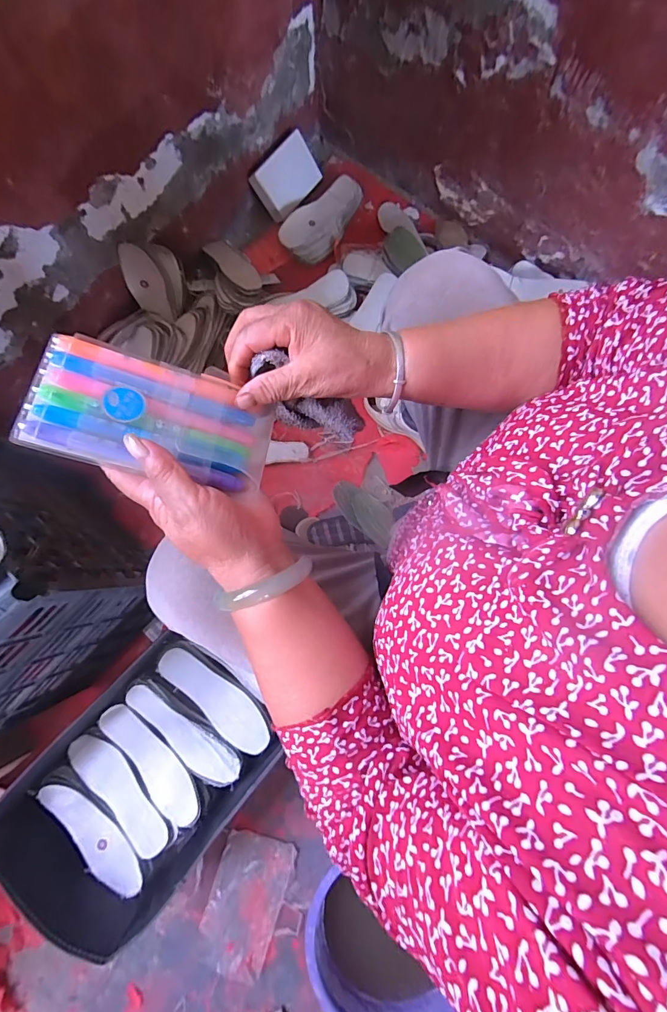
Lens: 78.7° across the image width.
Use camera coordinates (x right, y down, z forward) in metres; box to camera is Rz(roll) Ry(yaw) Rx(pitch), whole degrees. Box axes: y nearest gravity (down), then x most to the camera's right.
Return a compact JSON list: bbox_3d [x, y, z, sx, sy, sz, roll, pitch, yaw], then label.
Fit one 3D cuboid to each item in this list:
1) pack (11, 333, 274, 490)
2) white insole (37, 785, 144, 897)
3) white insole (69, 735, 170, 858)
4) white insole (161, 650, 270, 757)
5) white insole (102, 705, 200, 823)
[{"bbox_3d":[-0.119,-0.065,0.285,0.152,0.010,0.083,10,74,-24],"label":"pack"},{"bbox_3d":[-0.387,0.533,0.656,0.213,0.025,0.061,40,80,7],"label":"white insole"},{"bbox_3d":[-0.355,0.474,0.675,0.067,0.019,0.223,-43,82,-9],"label":"white insole"},{"bbox_3d":[-0.194,0.317,0.674,0.214,0.017,0.066,42,55,4],"label":"white insole"},{"bbox_3d":[-0.303,0.426,0.676,0.073,0.022,0.219,-43,82,-9],"label":"white insole"}]

